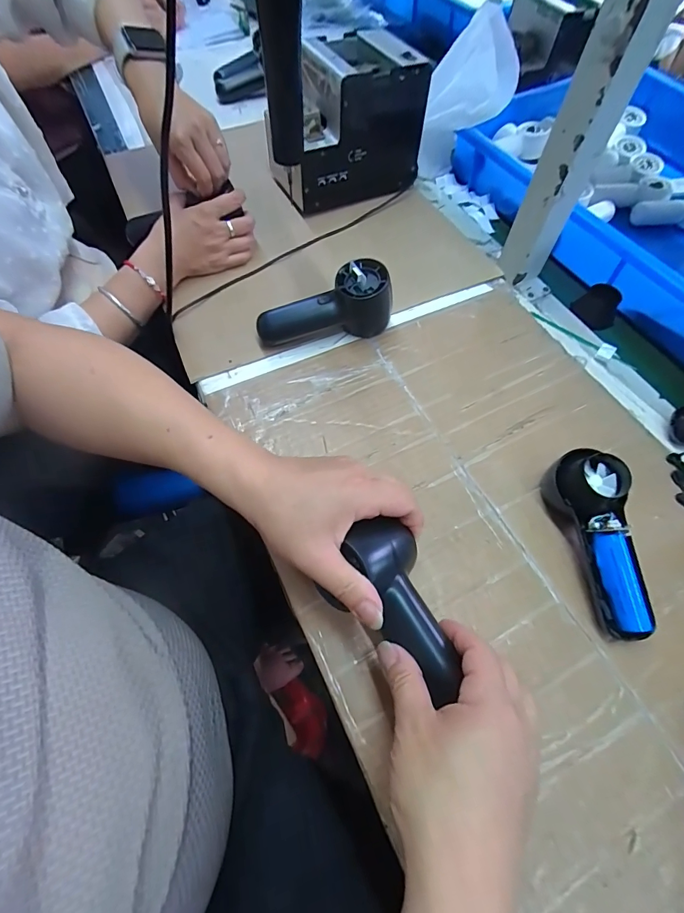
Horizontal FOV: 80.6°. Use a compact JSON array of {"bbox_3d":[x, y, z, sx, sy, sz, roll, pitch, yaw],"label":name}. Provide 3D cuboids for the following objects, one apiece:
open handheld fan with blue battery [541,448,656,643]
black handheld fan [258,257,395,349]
[{"bbox_3d":[0.217,0.065,0.329,0.055,0.049,0.147,-12,63,-6],"label":"open handheld fan with blue battery"},{"bbox_3d":[-0.020,-0.161,0.440,0.147,0.066,0.049,-15,63,-8],"label":"black handheld fan"}]

